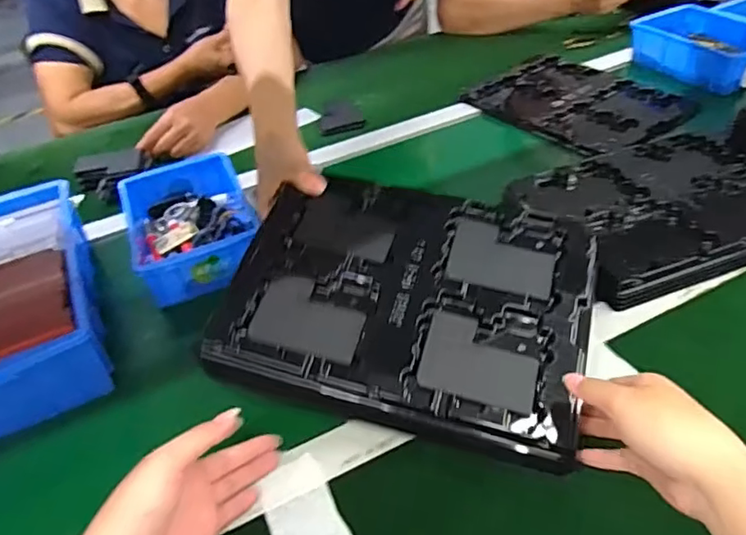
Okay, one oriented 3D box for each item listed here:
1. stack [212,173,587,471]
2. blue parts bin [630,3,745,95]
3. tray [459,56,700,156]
[{"bbox_3d":[0.032,0.027,0.495,0.286,0.037,0.219,12,58,9],"label":"stack"},{"bbox_3d":[0.525,-0.350,0.916,0.150,0.059,0.215,-29,45,-23],"label":"blue parts bin"},{"bbox_3d":[0.306,-0.252,0.875,0.230,0.015,0.283,-27,44,-22],"label":"tray"}]

